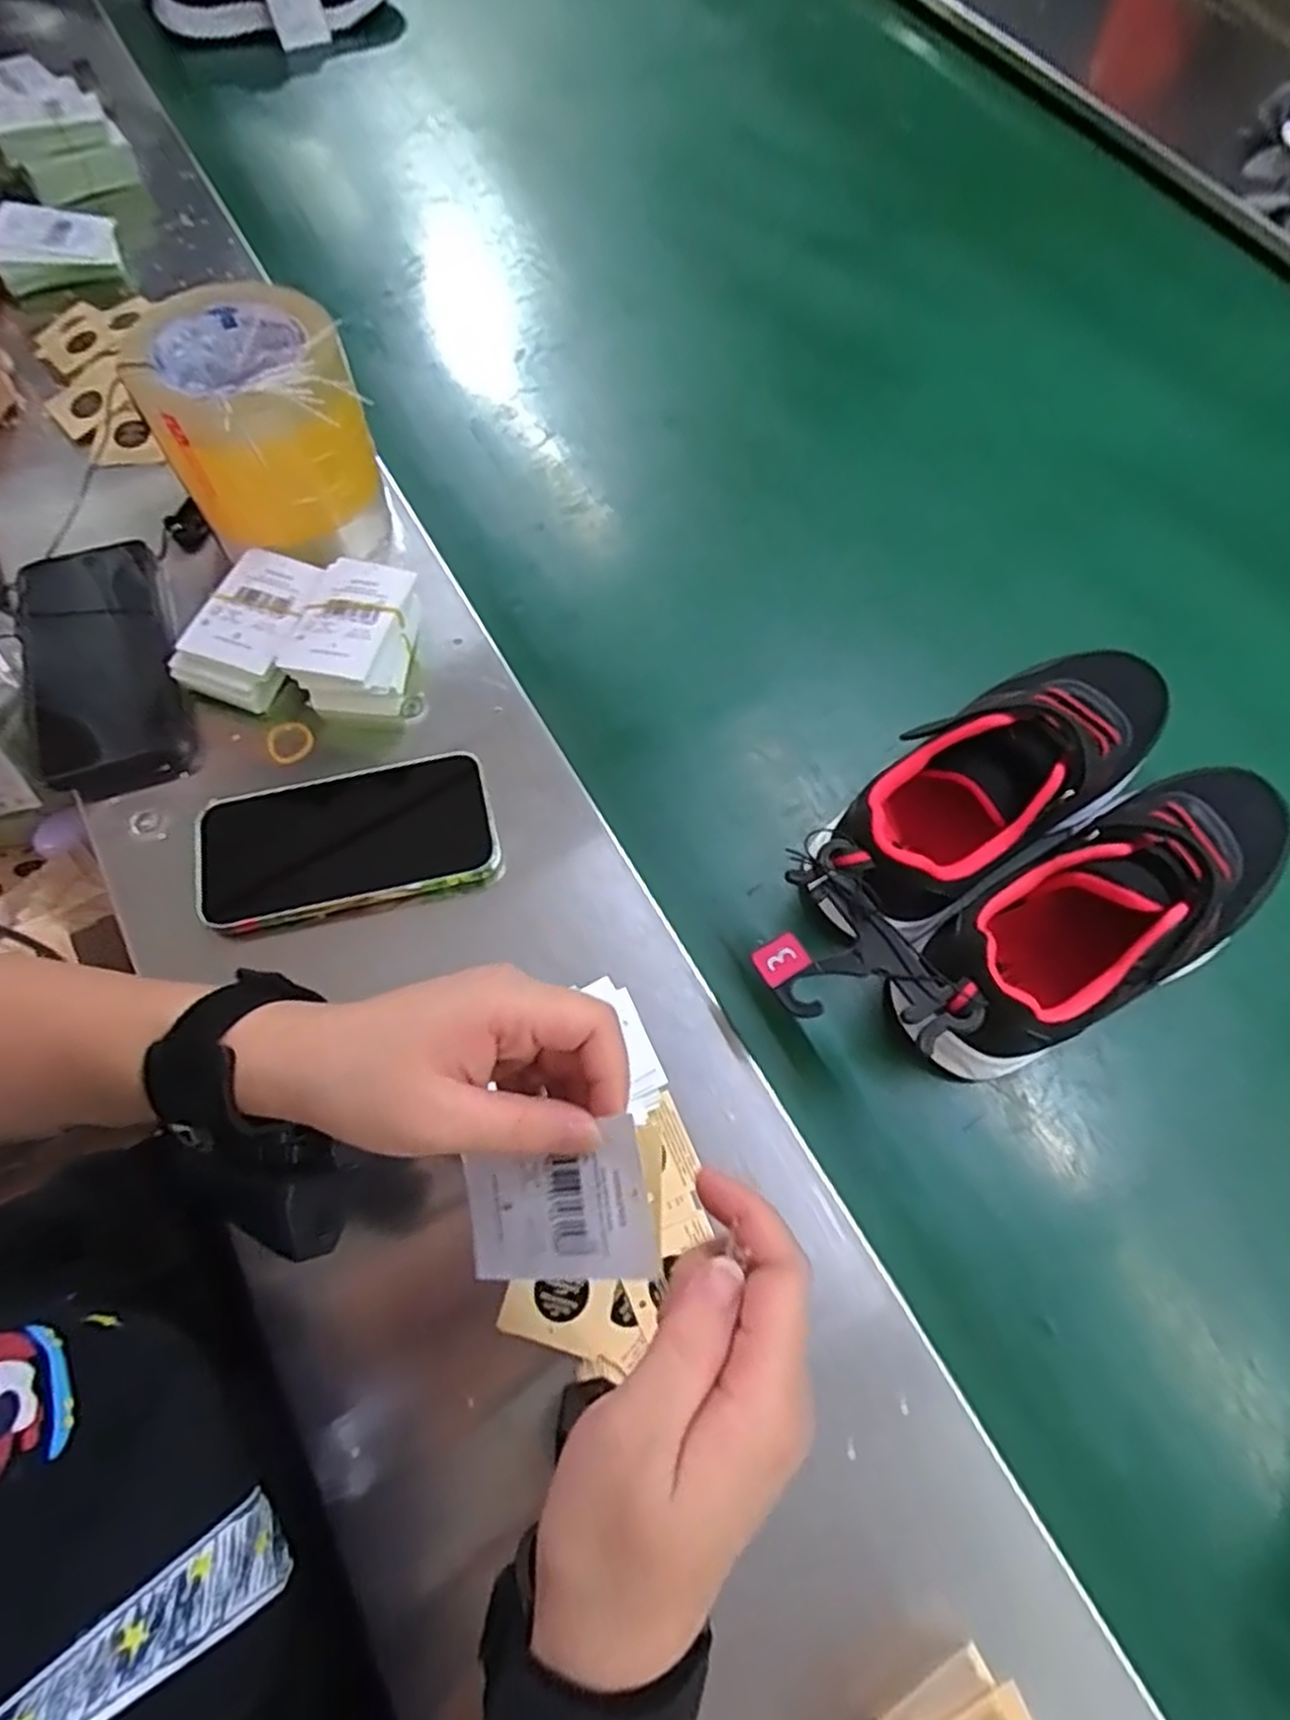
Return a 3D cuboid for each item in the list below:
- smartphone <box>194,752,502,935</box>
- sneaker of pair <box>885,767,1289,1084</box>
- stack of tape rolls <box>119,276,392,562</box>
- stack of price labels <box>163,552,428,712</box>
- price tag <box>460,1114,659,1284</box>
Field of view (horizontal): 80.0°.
[{"bbox_3d":[-0.156,-0.011,0.405,0.150,0.017,0.076,-14,65,-6],"label":"smartphone"},{"bbox_3d":[0.229,0.035,0.385,0.247,0.087,0.090,-29,71,-15],"label":"sneaker of pair"},{"bbox_3d":[-0.218,-0.245,0.448,0.100,0.115,0.113,-26,71,-13],"label":"stack of tape rolls"},{"bbox_3d":[-0.194,-0.124,0.449,0.121,0.055,0.096,9,66,0],"label":"stack of price labels"},{"bbox_3d":[-0.031,0.116,0.259,0.073,0.004,0.045,-19,71,28],"label":"price tag"}]

